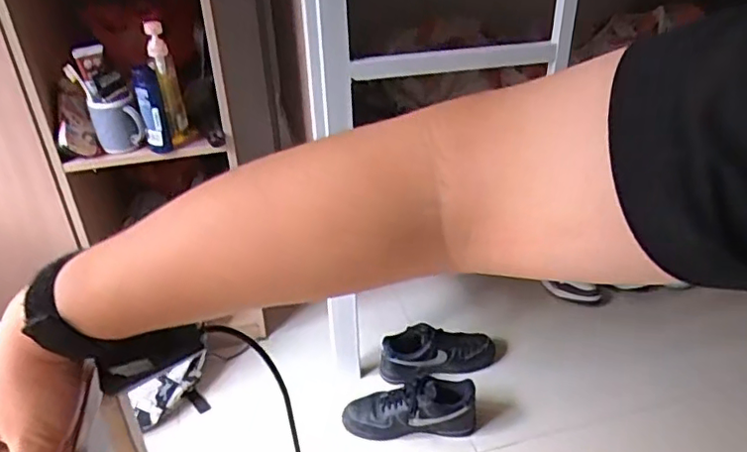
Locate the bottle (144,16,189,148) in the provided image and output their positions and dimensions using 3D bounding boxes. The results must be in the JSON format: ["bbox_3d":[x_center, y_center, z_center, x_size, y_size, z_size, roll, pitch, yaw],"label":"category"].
[{"bbox_3d":[-0.413,-0.287,1.201,0.061,0.231,0.056,-14,35,-20],"label":"bottle"}]

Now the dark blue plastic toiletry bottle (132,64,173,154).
[{"bbox_3d":[-0.441,-0.231,1.185,0.047,0.166,0.048,-14,35,-20],"label":"dark blue plastic toiletry bottle"}]

